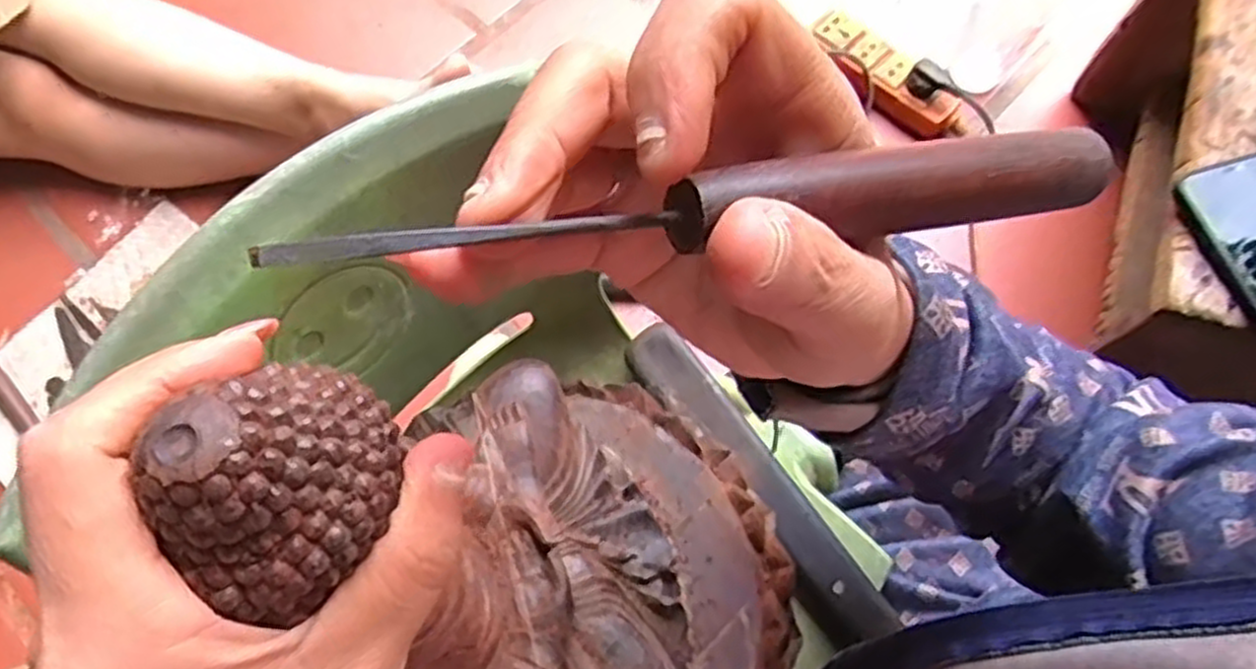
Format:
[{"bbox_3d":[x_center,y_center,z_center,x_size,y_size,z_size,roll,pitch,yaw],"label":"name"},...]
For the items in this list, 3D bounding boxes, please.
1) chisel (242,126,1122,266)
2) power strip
[{"bbox_3d":[0.030,-0.027,0.156,0.185,0.012,0.017,-10,69,-24],"label":"chisel"},{"bbox_3d":[0.284,-0.292,0.881,0.187,0.048,0.046,41,76,14],"label":"power strip"}]

